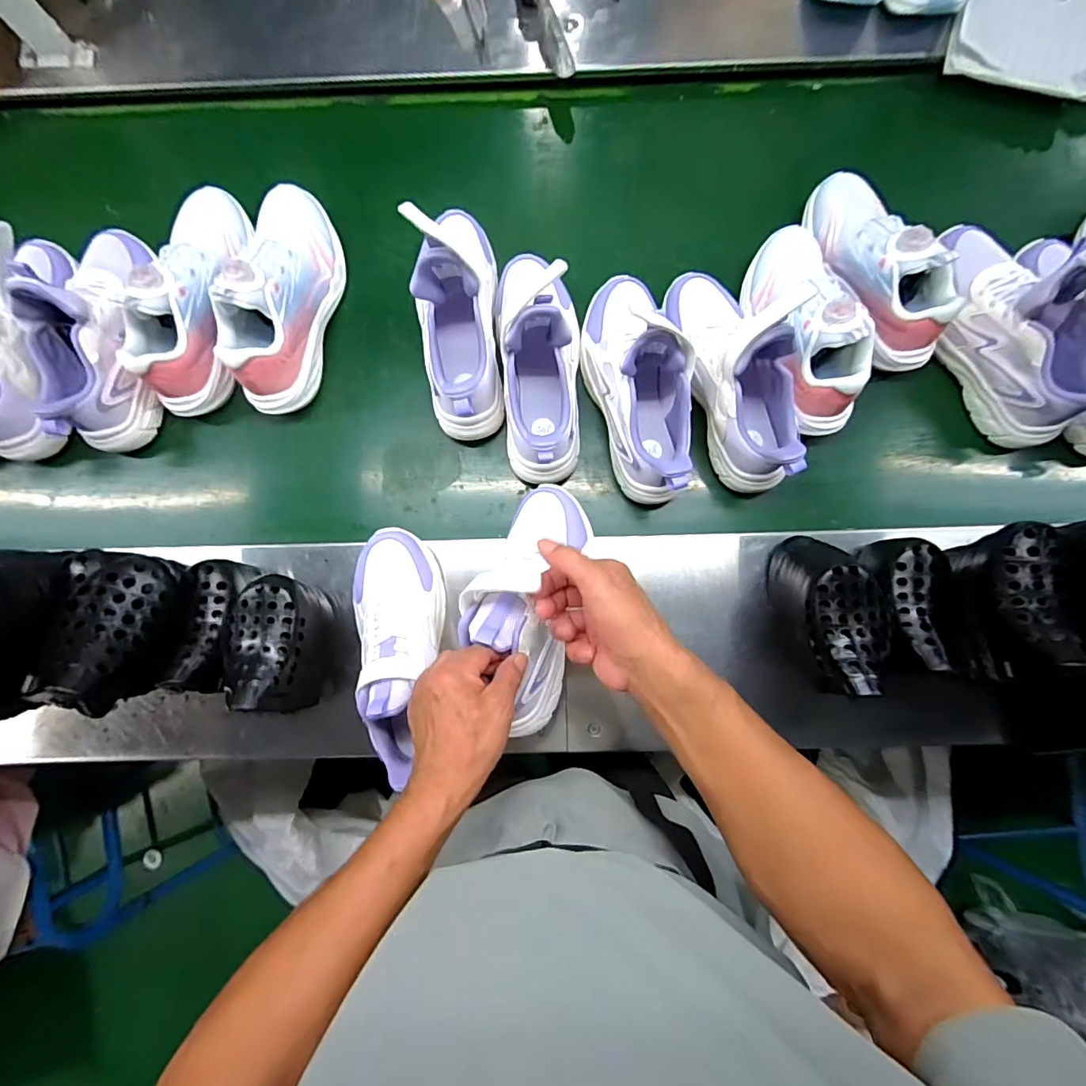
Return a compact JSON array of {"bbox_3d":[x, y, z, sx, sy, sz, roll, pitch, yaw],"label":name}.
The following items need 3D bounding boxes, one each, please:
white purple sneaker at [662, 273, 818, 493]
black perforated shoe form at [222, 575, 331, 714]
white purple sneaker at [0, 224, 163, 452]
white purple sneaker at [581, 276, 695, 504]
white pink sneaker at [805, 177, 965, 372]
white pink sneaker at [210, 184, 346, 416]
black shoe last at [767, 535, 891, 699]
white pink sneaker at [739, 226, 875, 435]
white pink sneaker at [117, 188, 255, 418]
[{"bbox_3d":[0.207,-0.187,0.537,0.089,0.145,0.256,-17,86,0],"label":"white purple sneaker"},{"bbox_3d":[-0.247,0.097,0.494,0.067,0.130,0.128,1,86,1],"label":"black perforated shoe form"},{"bbox_3d":[-0.492,-0.236,0.553,0.084,0.148,0.243,0,86,1],"label":"white purple sneaker"},{"bbox_3d":[0.104,-0.173,0.543,0.094,0.130,0.246,-16,86,0],"label":"white purple sneaker"},{"bbox_3d":[0.376,-0.306,0.562,0.083,0.099,0.223,-21,86,0],"label":"white pink sneaker"},{"bbox_3d":[-0.294,-0.277,0.565,0.083,0.128,0.245,9,86,2],"label":"white pink sneaker"},{"bbox_3d":[0.265,0.062,0.495,0.073,0.140,0.134,-16,86,0],"label":"black shoe last"},{"bbox_3d":[0.289,-0.238,0.562,0.091,0.107,0.222,-7,86,1],"label":"white pink sneaker"},{"bbox_3d":[-0.394,-0.273,0.561,0.092,0.111,0.253,11,86,2],"label":"white pink sneaker"}]

